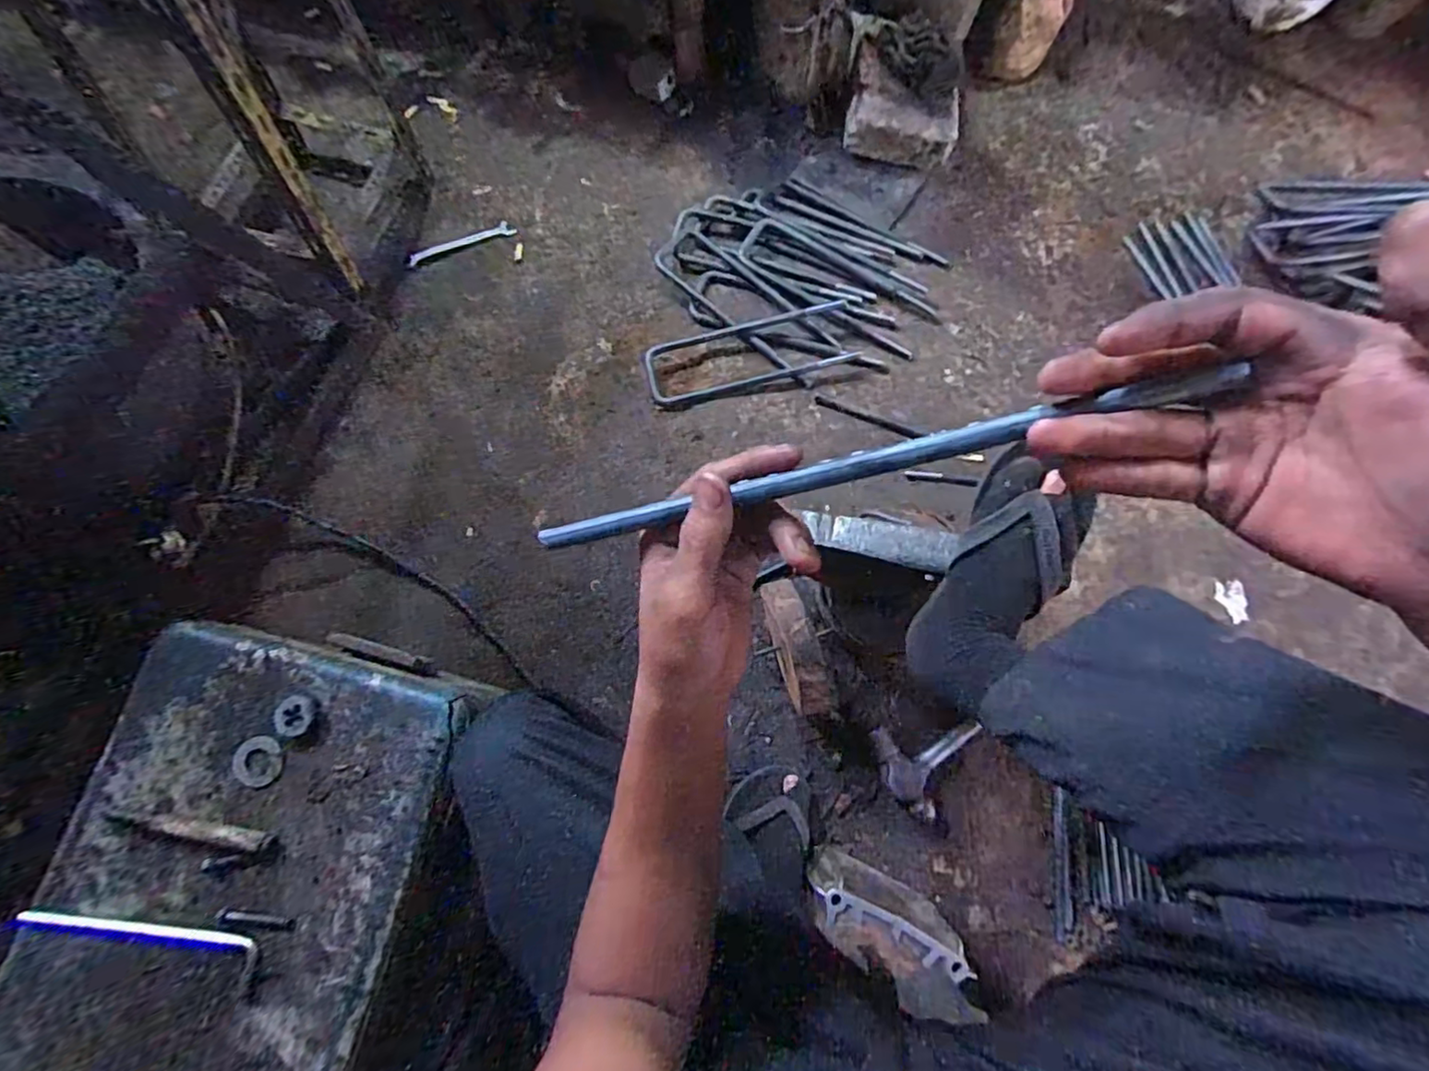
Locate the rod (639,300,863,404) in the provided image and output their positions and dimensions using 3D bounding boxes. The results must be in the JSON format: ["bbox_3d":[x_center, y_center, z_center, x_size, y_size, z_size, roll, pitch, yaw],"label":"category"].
[{"bbox_3d":[0.066,-0.324,1.115,0.371,0.025,0.124,-12,73,-2],"label":"rod"}]

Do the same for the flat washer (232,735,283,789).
[{"bbox_3d":[-0.426,0.211,0.587,0.044,0.007,0.044,0,73,2],"label":"flat washer"}]

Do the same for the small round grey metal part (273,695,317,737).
[{"bbox_3d":[-0.390,0.168,0.584,0.032,0.006,0.037,14,83,-29],"label":"small round grey metal part"}]

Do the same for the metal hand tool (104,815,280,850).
[{"bbox_3d":[-0.466,0.265,0.562,0.140,0.021,0.017,7,73,4],"label":"metal hand tool"}]

